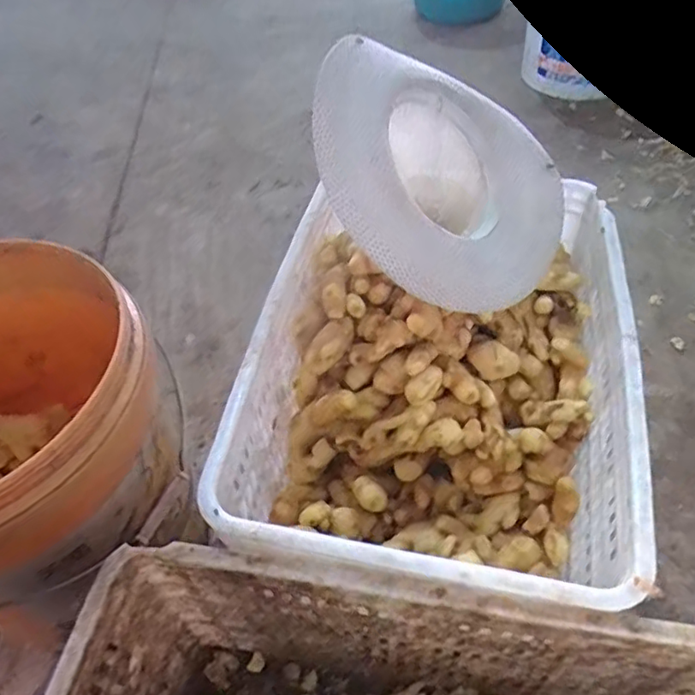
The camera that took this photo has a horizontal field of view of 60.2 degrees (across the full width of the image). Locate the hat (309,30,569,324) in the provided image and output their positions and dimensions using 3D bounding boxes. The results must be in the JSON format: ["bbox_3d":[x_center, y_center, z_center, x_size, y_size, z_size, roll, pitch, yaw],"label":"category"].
[{"bbox_3d":[0.087,-0.173,0.681,0.326,0.112,0.254,25,68,-27],"label":"hat"}]

